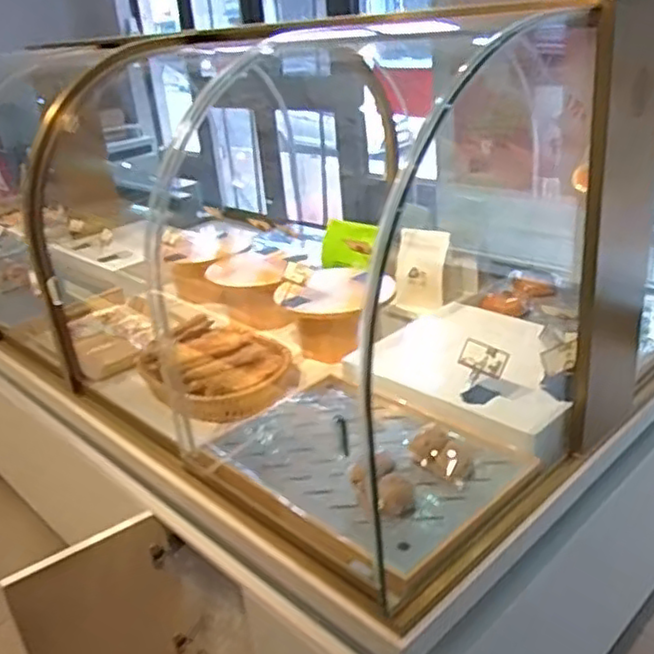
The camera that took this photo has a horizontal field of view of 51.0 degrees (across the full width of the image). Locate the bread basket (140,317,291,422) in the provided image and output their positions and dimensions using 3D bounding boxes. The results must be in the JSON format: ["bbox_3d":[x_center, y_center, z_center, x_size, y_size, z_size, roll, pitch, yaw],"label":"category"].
[{"bbox_3d":[-0.243,0.087,1.517,0.266,0.154,0.279,-16,30,-23],"label":"bread basket"}]

